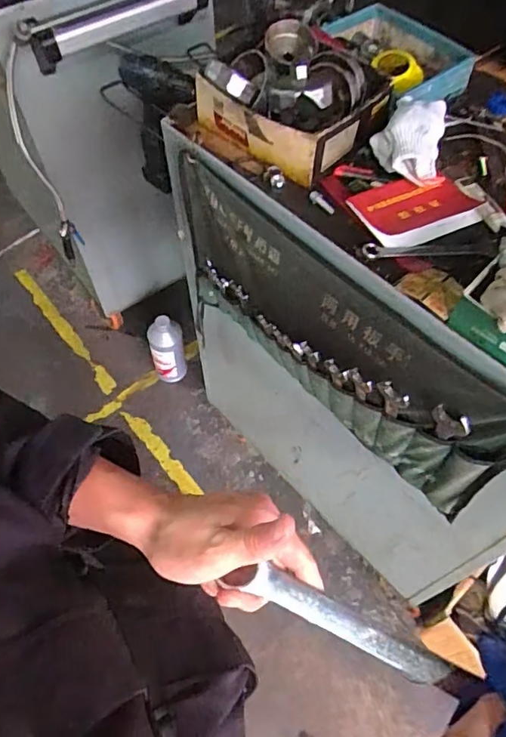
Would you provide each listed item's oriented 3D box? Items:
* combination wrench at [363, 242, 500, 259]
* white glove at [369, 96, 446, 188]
[{"bbox_3d":[0.206,-0.137,0.613,0.158,0.013,0.021,-2,57,-1],"label":"combination wrench"},{"bbox_3d":[0.196,-0.295,0.666,0.085,0.057,0.111,13,58,8],"label":"white glove"}]

